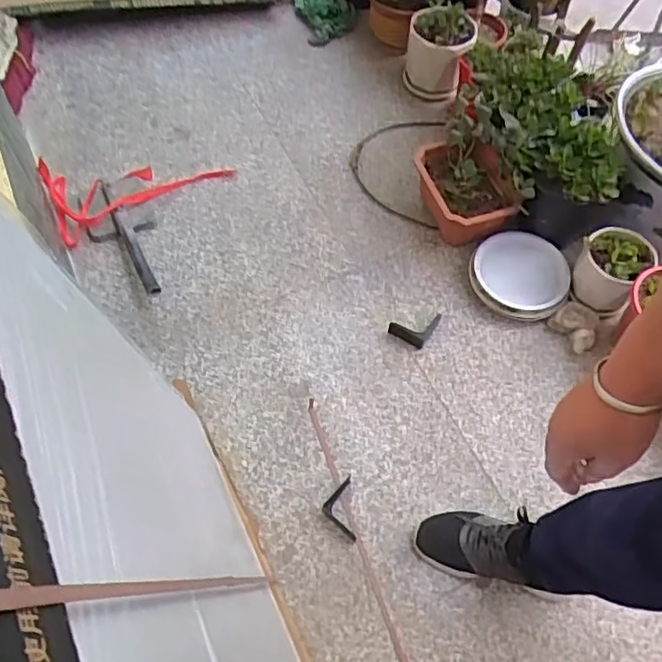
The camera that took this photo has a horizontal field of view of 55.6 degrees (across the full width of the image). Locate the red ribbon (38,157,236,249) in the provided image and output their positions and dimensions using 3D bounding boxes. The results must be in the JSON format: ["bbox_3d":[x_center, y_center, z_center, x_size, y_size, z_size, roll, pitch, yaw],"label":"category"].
[{"bbox_3d":[-0.449,-0.359,1.399,0.400,0.036,0.250,-30,65,-21],"label":"red ribbon"}]

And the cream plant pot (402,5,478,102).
[{"bbox_3d":[0.264,-0.683,1.549,0.157,0.169,0.141,12,60,5],"label":"cream plant pot"}]

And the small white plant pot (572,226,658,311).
[{"bbox_3d":[0.547,-0.123,1.234,0.128,0.101,0.152,37,65,18],"label":"small white plant pot"}]

